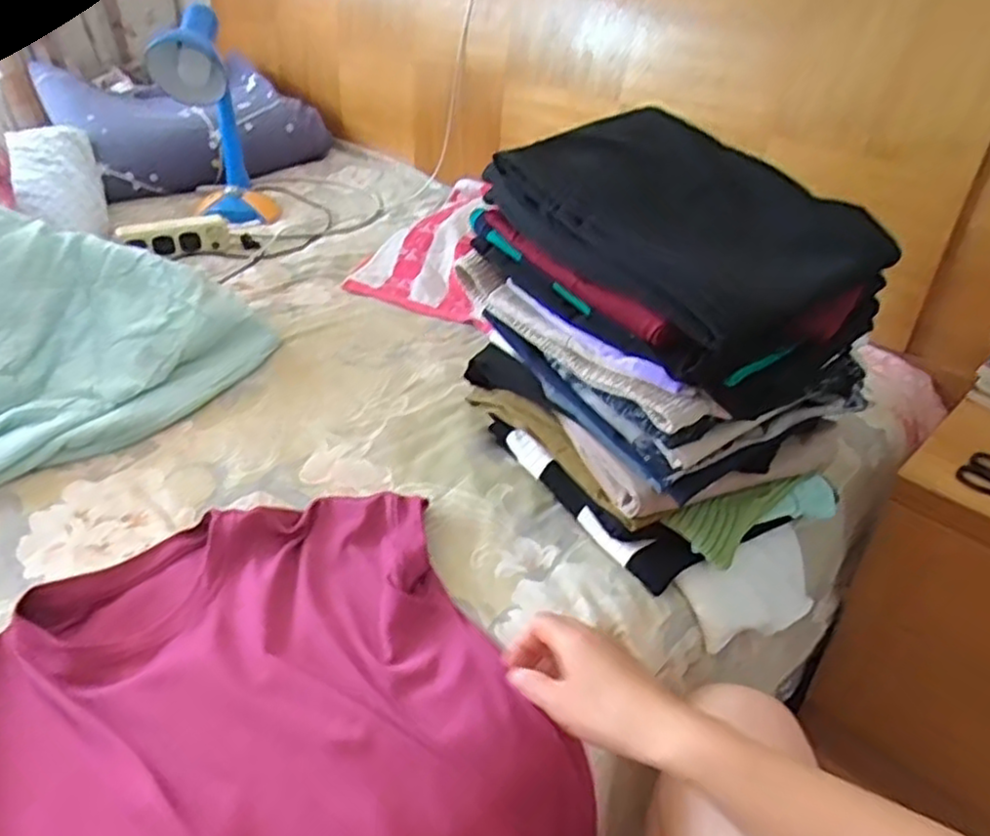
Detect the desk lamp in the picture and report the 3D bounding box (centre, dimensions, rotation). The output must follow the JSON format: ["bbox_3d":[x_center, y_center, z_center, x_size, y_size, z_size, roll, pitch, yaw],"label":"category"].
[{"bbox_3d":[-0.493,-0.521,1.297,0.164,0.336,0.177,-7,36,-13],"label":"desk lamp"}]

